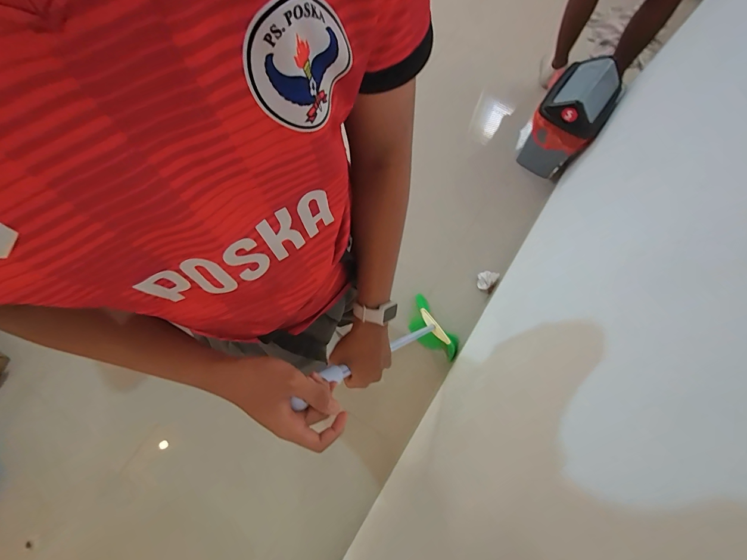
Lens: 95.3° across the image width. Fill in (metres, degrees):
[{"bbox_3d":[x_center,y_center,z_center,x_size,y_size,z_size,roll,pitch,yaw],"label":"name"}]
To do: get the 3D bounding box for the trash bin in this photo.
[{"bbox_3d":[0.728,-0.590,1.376,0.212,0.462,0.262,33,79,7],"label":"trash bin"}]

